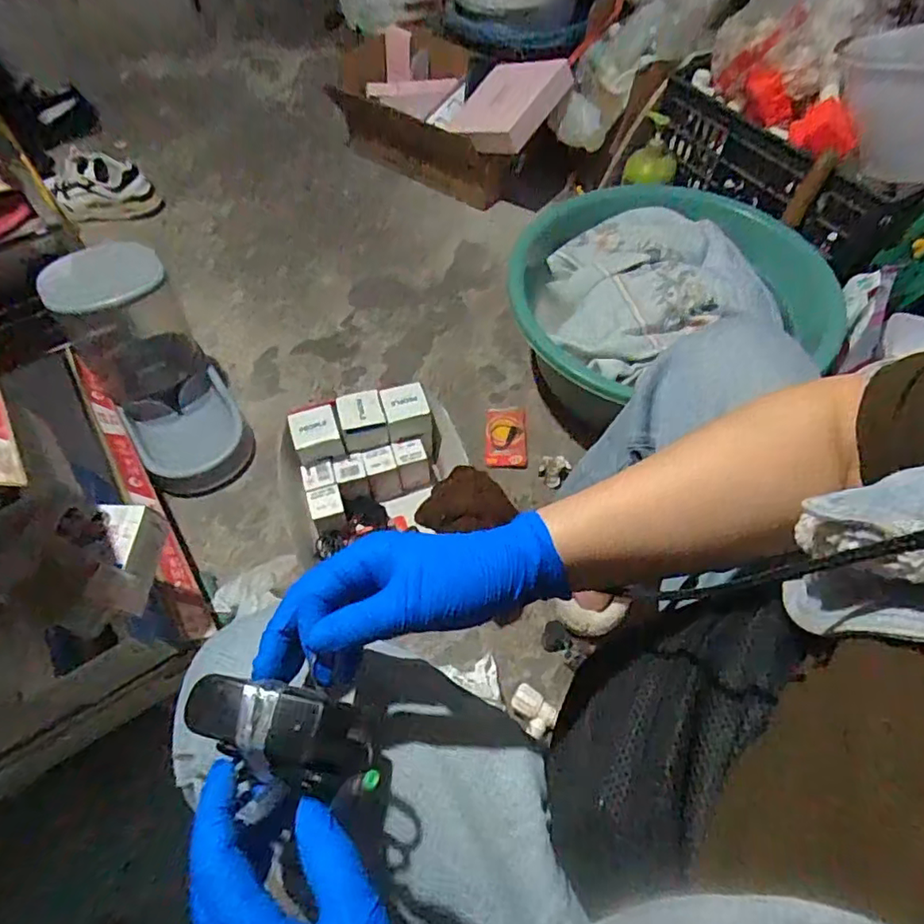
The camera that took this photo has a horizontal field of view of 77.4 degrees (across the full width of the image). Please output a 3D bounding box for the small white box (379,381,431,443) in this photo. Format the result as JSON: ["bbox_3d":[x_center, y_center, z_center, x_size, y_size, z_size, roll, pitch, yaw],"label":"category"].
[{"bbox_3d":[-0.085,-0.077,0.875,0.066,0.048,0.071,-14,59,-9],"label":"small white box"}]

